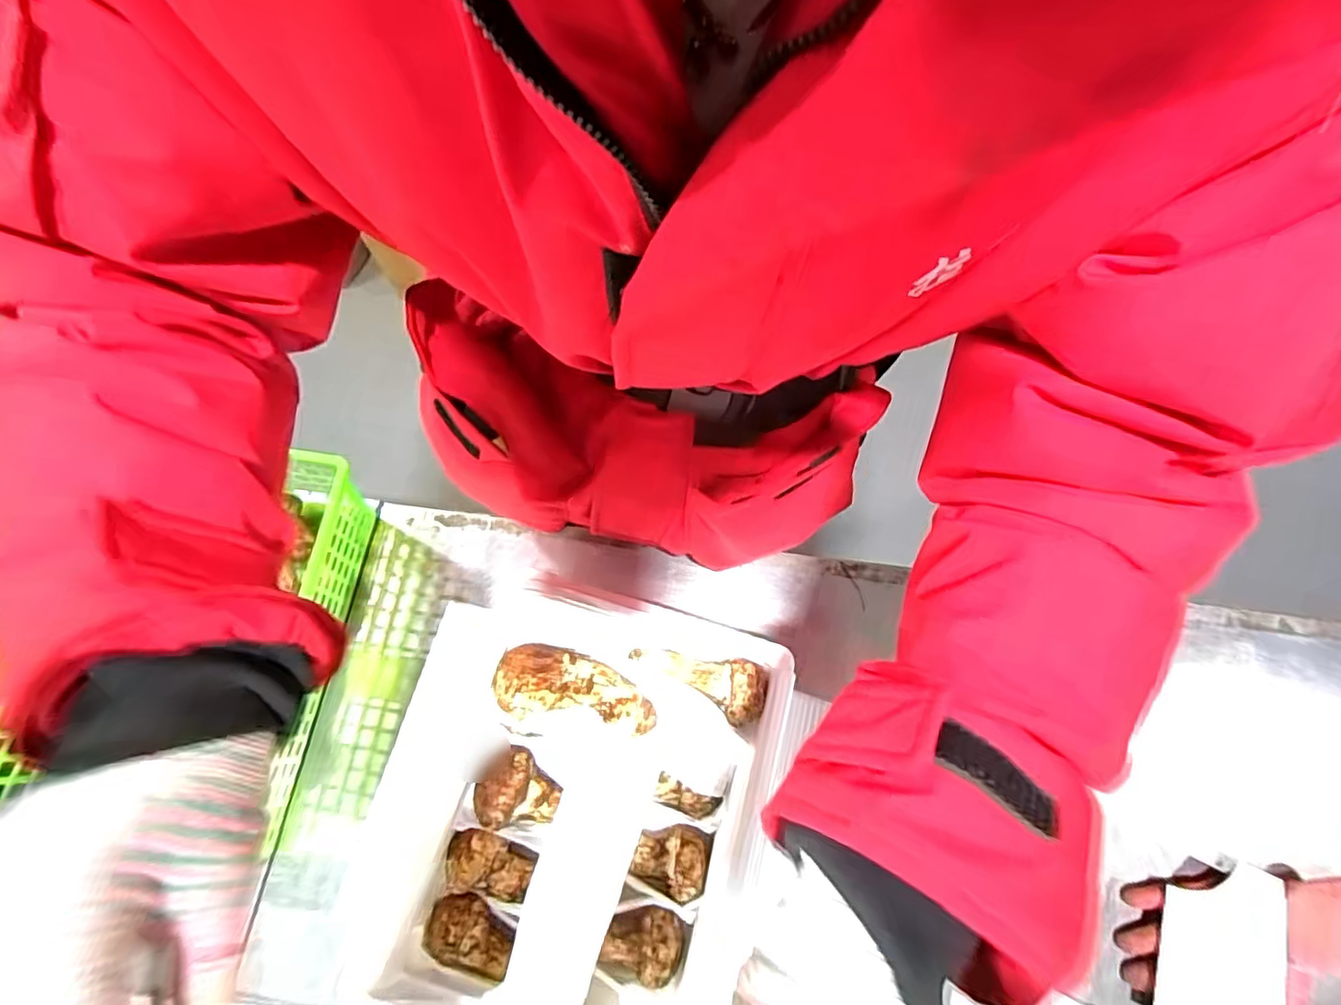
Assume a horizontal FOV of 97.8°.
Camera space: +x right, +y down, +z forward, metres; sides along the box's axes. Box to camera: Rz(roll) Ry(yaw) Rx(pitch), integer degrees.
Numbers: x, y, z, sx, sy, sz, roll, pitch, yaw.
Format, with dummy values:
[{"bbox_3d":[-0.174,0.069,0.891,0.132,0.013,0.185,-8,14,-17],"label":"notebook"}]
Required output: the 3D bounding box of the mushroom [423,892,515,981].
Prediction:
[{"bbox_3d":[-0.142,0.305,0.413,0.062,0.030,0.046,19,70,6],"label":"mushroom"}]

